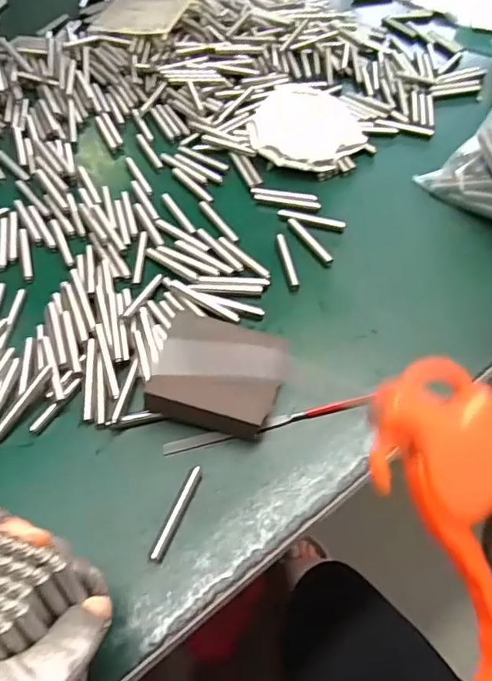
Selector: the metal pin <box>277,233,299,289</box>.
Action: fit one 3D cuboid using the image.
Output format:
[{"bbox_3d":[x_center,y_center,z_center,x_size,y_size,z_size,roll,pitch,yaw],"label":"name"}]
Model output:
[{"bbox_3d":[0.034,-0.066,0.438,0.008,0.004,0.058,-9,54,-6],"label":"metal pin"}]

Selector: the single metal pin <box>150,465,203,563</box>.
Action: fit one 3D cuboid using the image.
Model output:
[{"bbox_3d":[-0.041,0.102,0.321,0.008,0.007,0.059,17,56,13],"label":"single metal pin"}]

